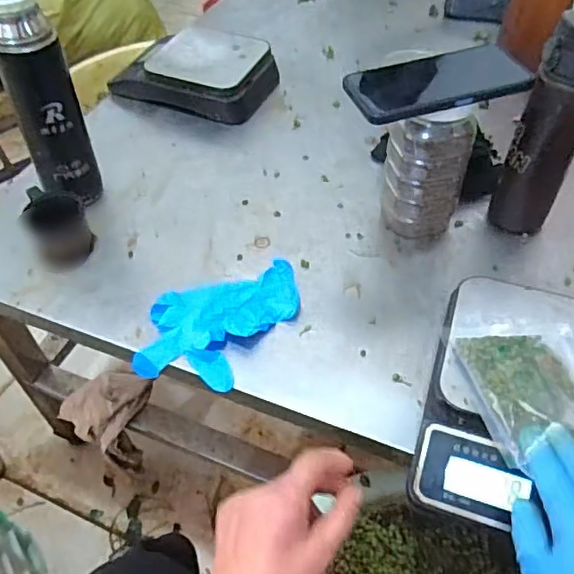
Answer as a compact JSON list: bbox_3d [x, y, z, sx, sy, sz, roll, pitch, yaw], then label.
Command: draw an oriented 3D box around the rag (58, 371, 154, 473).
[{"bbox_3d":[-0.246,0.183,0.804,0.104,0.154,0.102,28,56,24],"label":"rag"}]

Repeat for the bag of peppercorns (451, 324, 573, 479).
[{"bbox_3d":[0.188,0.074,0.426,0.094,0.035,0.135,-3,49,0],"label":"bag of peppercorns"}]

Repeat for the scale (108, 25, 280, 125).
[{"bbox_3d":[-0.139,-0.322,0.841,0.221,0.057,0.158,16,52,15],"label":"scale"}]

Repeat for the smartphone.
[{"bbox_3d":[0.145,-0.194,0.534,0.176,0.011,0.086,-18,51,-13],"label":"smartphone"}]

